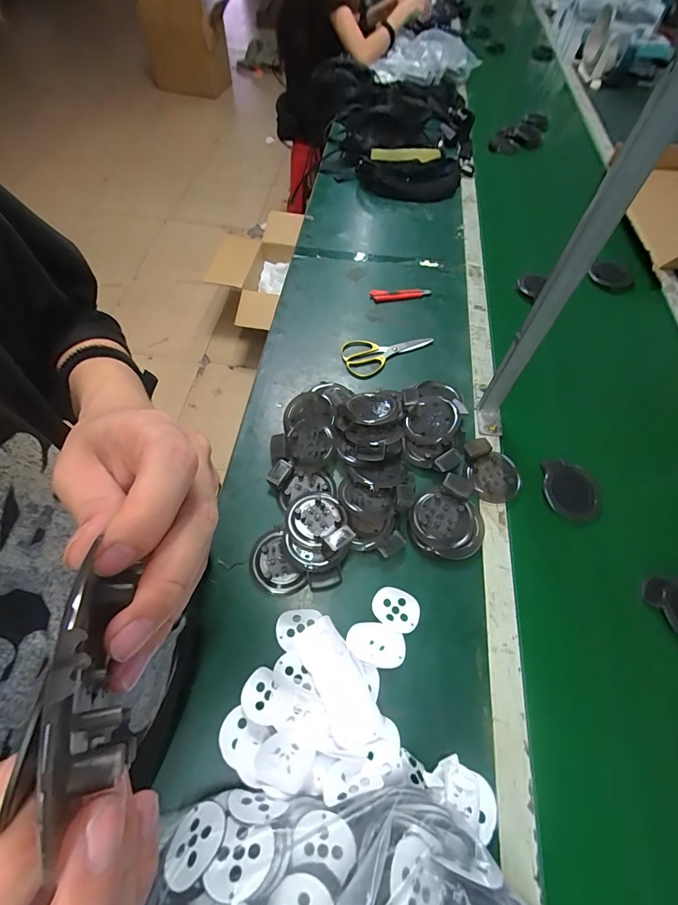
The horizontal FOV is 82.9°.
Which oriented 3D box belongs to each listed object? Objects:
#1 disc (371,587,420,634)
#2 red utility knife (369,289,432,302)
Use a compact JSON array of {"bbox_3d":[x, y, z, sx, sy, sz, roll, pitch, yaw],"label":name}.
[{"bbox_3d":[0.074,0.205,0.501,0.061,0.011,0.047,26,62,12],"label":"disc"},{"bbox_3d":[0.134,-0.338,0.822,0.134,0.018,0.028,-5,60,-6],"label":"red utility knife"}]

